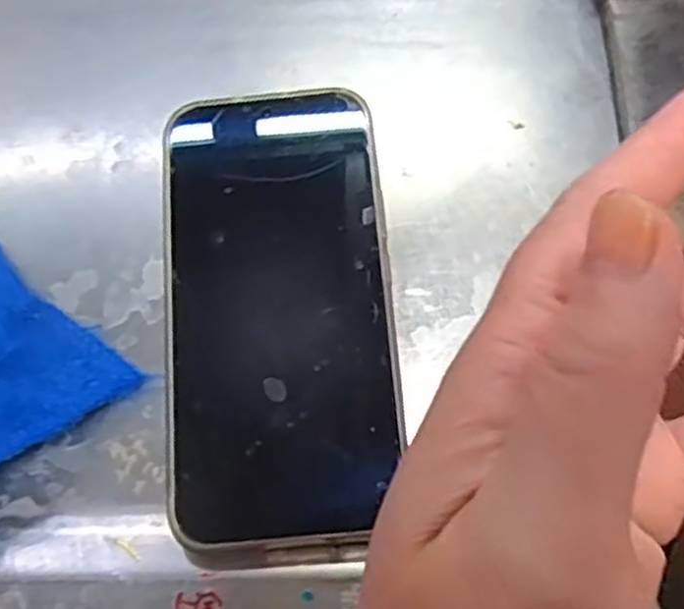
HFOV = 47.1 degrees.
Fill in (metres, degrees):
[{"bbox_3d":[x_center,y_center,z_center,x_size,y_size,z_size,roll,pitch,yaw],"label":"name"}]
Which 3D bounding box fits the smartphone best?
[{"bbox_3d":[-0.021,0.001,0.265,0.075,0.017,0.157,-6,75,0],"label":"smartphone"}]

